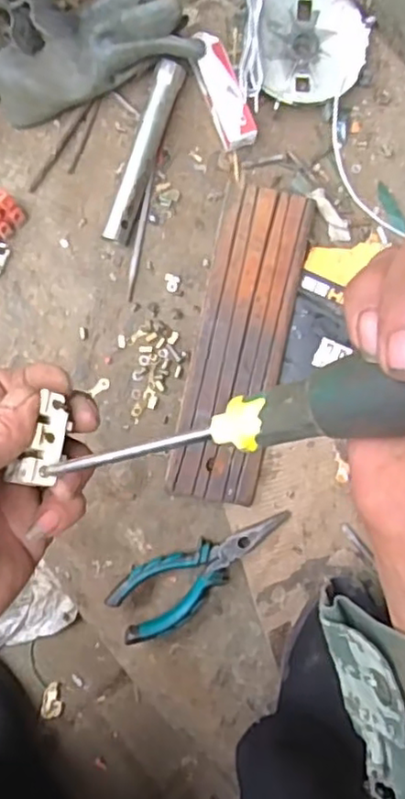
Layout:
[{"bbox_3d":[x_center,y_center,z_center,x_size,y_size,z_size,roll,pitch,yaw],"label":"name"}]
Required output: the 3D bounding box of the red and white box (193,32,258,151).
[{"bbox_3d":[0.017,-0.259,0.551,0.029,0.026,0.097,-22,87,-4],"label":"red and white box"}]

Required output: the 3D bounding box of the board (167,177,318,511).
[{"bbox_3d":[0.032,-0.045,0.543,0.074,0.028,0.258,12,85,-1],"label":"board"}]

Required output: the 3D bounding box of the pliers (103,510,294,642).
[{"bbox_3d":[0.003,0.143,0.537,0.158,0.026,0.055,-24,87,-4],"label":"pliers"}]

